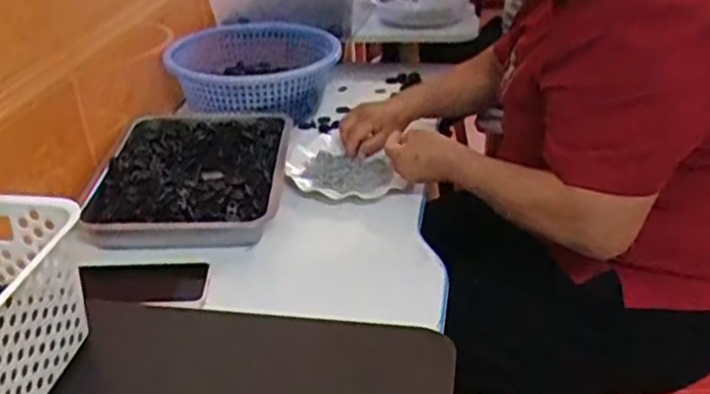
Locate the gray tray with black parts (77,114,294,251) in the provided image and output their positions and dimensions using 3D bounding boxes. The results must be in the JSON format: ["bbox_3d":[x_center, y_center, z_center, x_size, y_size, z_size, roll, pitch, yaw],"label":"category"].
[{"bbox_3d":[-0.209,-0.035,0.974,0.234,0.044,0.323,0,30,3],"label":"gray tray with black parts"}]

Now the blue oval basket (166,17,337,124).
[{"bbox_3d":[-0.160,-0.226,1.203,0.257,0.078,0.258,1,30,5],"label":"blue oval basket"}]

